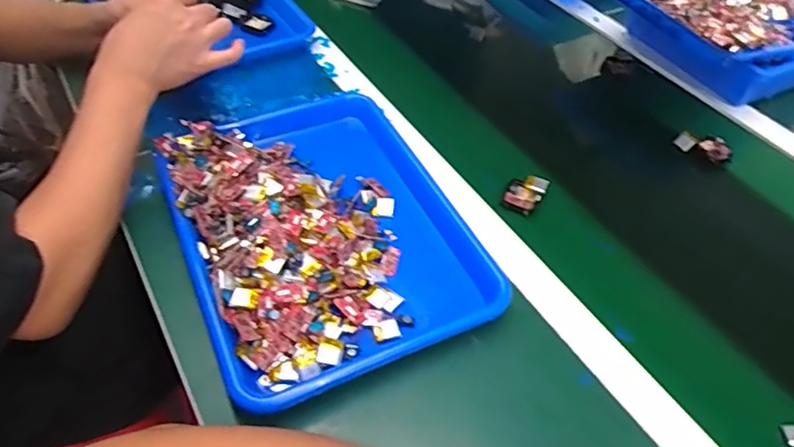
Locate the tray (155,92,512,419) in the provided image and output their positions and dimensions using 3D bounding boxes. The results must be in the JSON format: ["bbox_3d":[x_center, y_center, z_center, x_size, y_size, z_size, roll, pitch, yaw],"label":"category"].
[{"bbox_3d":[-0.073,-0.005,0.549,0.262,0.048,0.337,-19,53,-21],"label":"tray"}]

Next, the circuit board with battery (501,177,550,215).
[{"bbox_3d":[0.140,-0.034,0.612,0.038,0.014,0.050,25,51,17],"label":"circuit board with battery"}]

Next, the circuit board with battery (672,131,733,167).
[{"bbox_3d":[0.387,-0.096,0.696,0.045,0.016,0.065,-31,57,-28],"label":"circuit board with battery"}]

